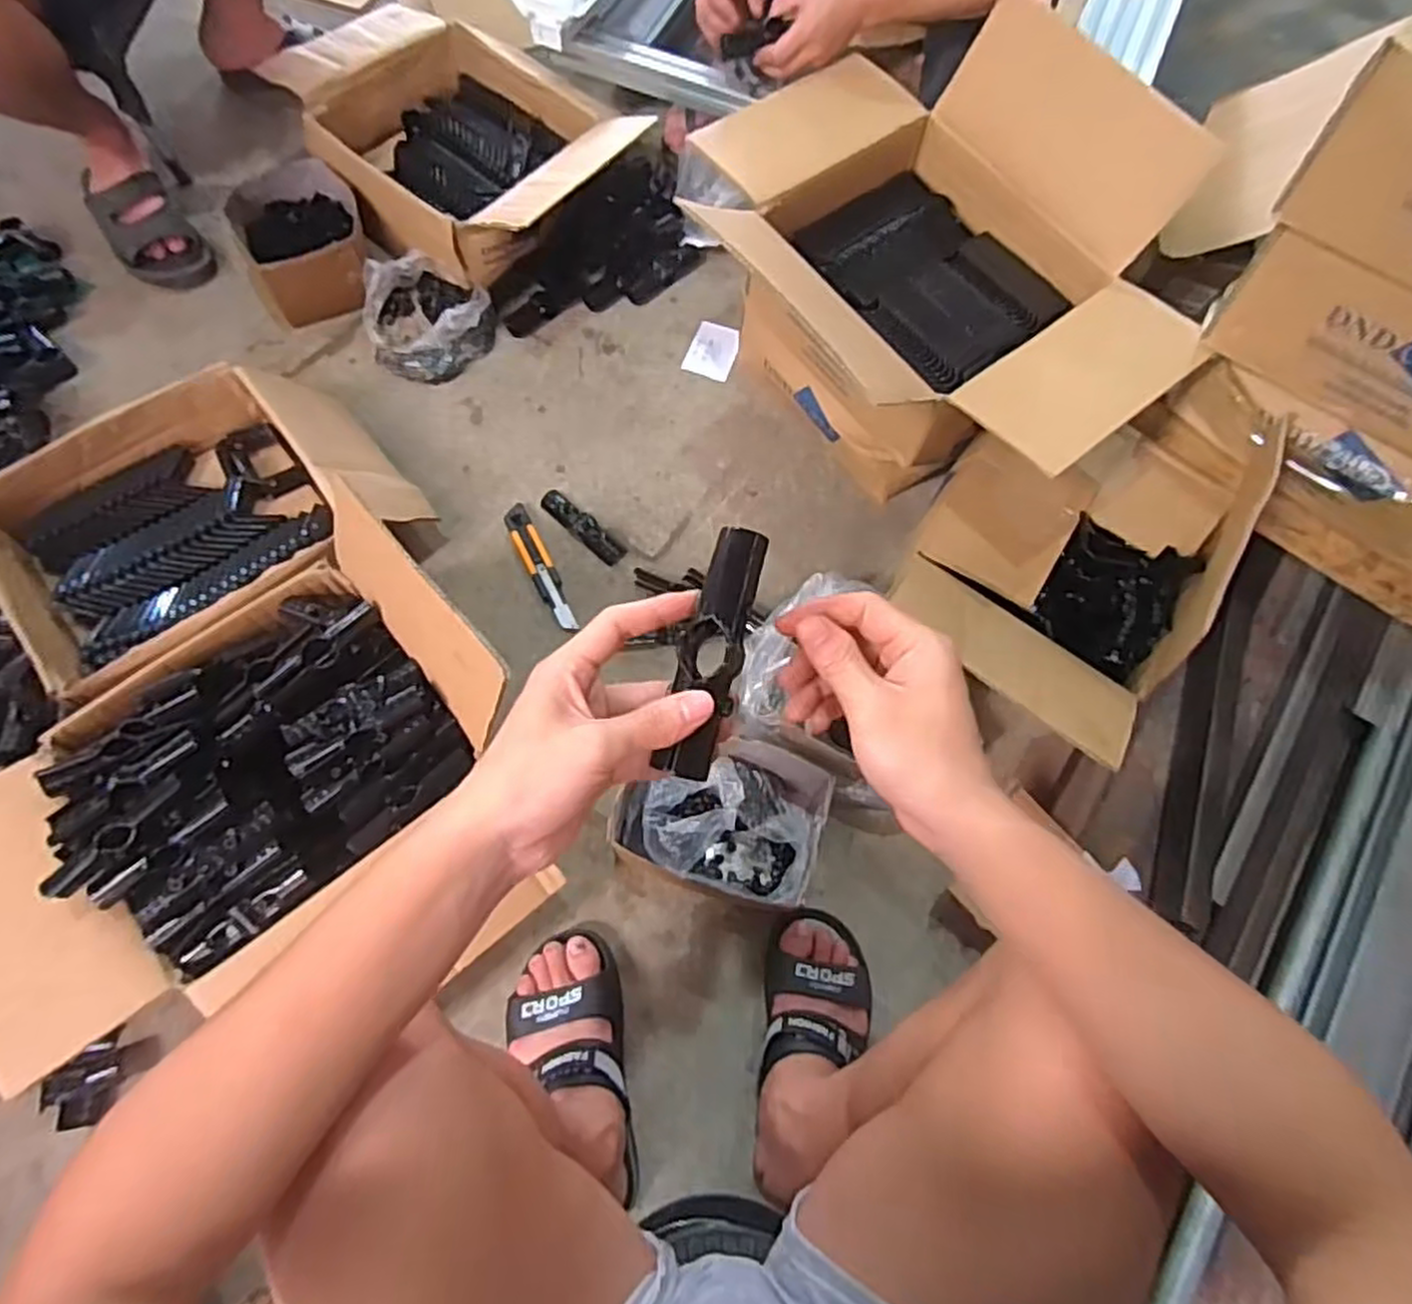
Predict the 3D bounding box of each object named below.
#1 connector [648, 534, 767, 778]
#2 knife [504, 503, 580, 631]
[{"bbox_3d":[0.003,0.000,0.403,0.032,0.027,0.129,13,87,2],"label":"connector"},{"bbox_3d":[-0.204,-0.106,0.954,0.033,0.012,0.177,-25,72,-12],"label":"knife"}]

